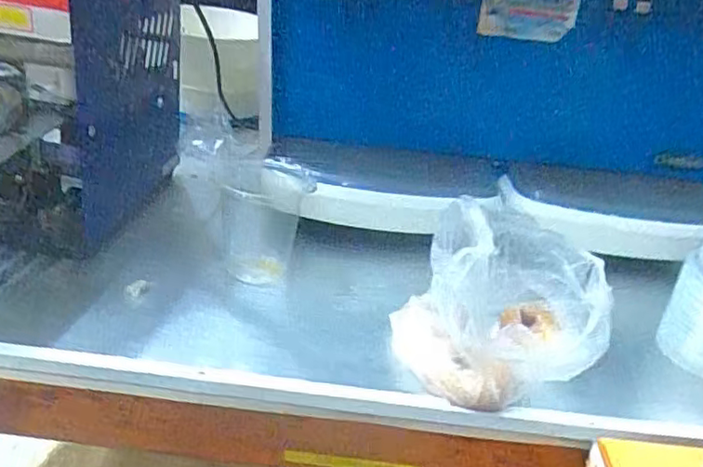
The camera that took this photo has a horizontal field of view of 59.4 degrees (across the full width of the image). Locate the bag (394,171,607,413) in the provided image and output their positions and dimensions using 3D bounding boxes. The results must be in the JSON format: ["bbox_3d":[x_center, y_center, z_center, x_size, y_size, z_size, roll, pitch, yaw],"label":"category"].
[{"bbox_3d":[0.119,0.049,0.500,0.159,0.115,0.159,11,28,8],"label":"bag"}]

